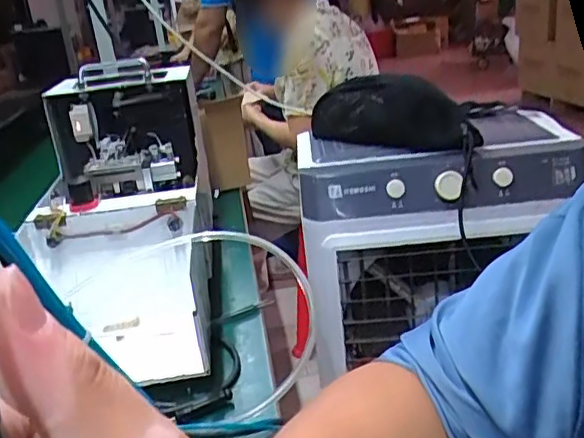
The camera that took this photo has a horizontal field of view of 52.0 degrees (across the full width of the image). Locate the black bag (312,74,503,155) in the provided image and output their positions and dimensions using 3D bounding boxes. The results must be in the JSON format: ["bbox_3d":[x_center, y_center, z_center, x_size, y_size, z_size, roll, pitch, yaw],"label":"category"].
[{"bbox_3d":[0.159,-0.167,0.929,0.104,0.095,0.284,-21,26,-34],"label":"black bag"}]

